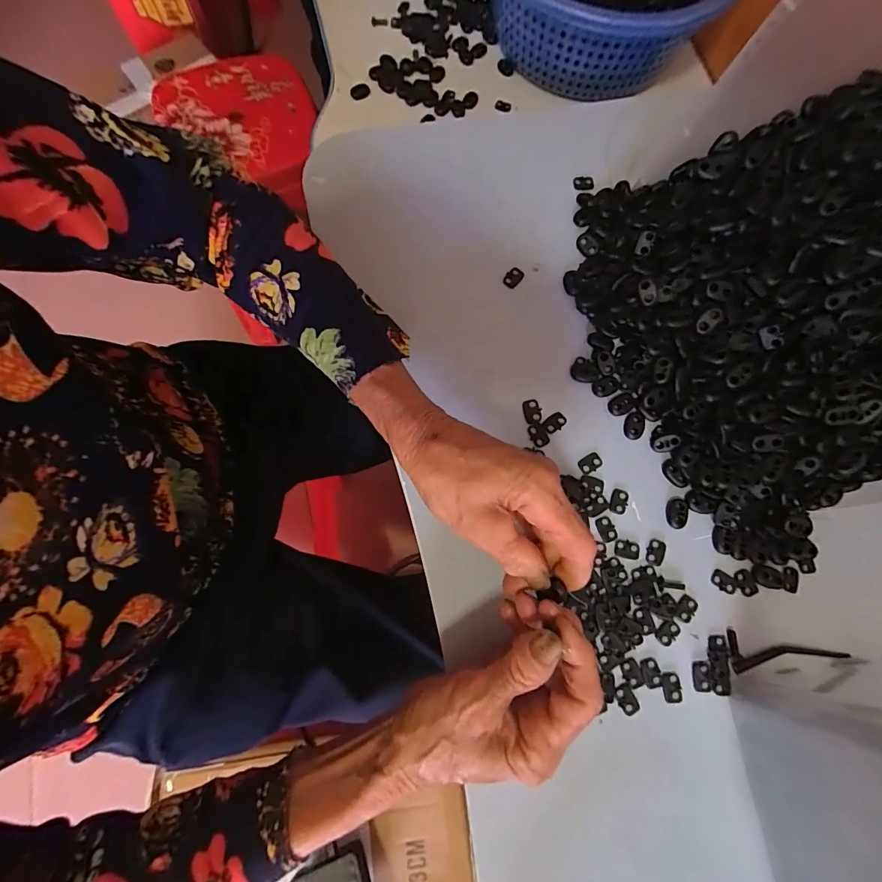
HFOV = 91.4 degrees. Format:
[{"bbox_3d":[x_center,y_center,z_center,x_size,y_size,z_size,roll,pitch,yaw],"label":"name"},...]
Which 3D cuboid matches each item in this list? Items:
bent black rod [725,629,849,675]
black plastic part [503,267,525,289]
[{"bbox_3d":[0.244,0.150,0.301,0.085,0.006,0.026,5,74,0],"label":"bent black rod"},{"bbox_3d":[0.061,-0.136,0.361,0.012,0.004,0.019,34,76,8],"label":"black plastic part"}]

